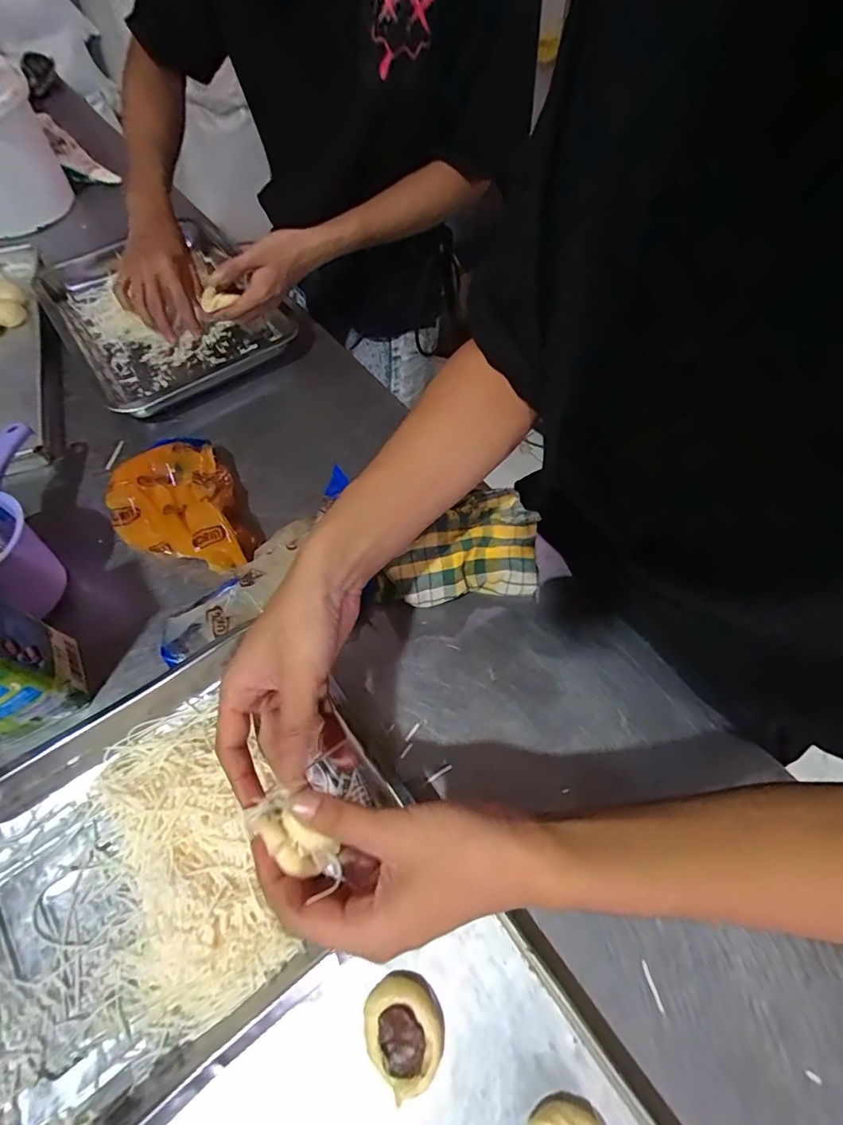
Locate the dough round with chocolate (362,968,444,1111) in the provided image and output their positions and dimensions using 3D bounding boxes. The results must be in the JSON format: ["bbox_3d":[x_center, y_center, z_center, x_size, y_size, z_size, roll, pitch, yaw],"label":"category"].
[{"bbox_3d":[-0.012,0.310,0.321,0.050,0.021,0.058,-26,64,-14],"label":"dough round with chocolate"}]

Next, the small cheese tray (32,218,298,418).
[{"bbox_3d":[-0.352,-0.347,0.676,0.263,0.049,0.342,-33,66,-17],"label":"small cheese tray"}]

